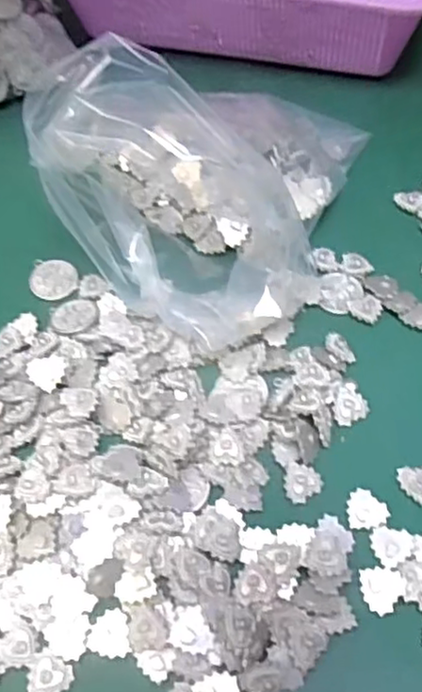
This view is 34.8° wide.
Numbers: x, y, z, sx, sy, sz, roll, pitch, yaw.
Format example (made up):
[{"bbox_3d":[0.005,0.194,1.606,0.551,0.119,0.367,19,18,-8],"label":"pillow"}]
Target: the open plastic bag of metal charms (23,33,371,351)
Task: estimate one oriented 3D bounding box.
[{"bbox_3d":[0.018,-0.118,0.380,0.128,0.130,0.201,29,64,18],"label":"open plastic bag of metal charms"}]

